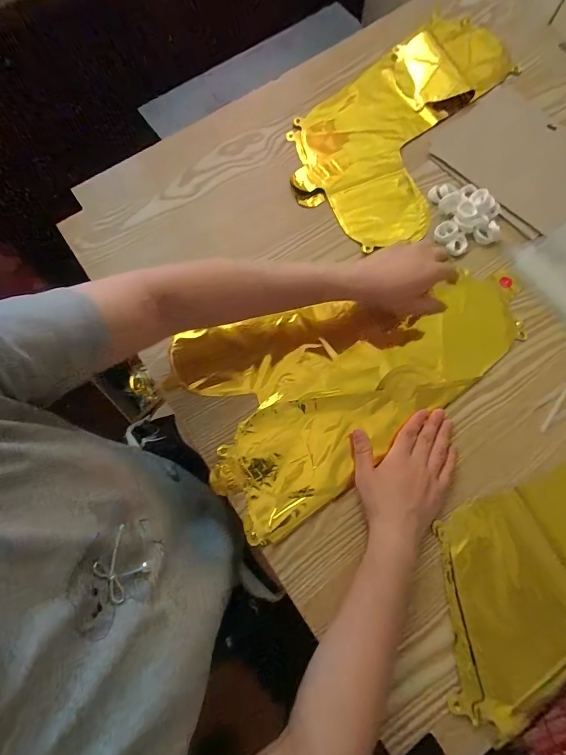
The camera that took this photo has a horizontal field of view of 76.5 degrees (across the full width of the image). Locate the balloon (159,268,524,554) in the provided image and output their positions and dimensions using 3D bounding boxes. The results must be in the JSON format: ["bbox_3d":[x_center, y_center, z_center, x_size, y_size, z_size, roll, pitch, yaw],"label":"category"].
[{"bbox_3d":[0.091,-0.003,0.436,0.395,0.028,0.246,-22,76,-5],"label":"balloon"}]

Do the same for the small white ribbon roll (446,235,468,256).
[{"bbox_3d":[0.225,-0.169,0.462,0.026,0.007,0.021,-32,77,-8],"label":"small white ribbon roll"}]

